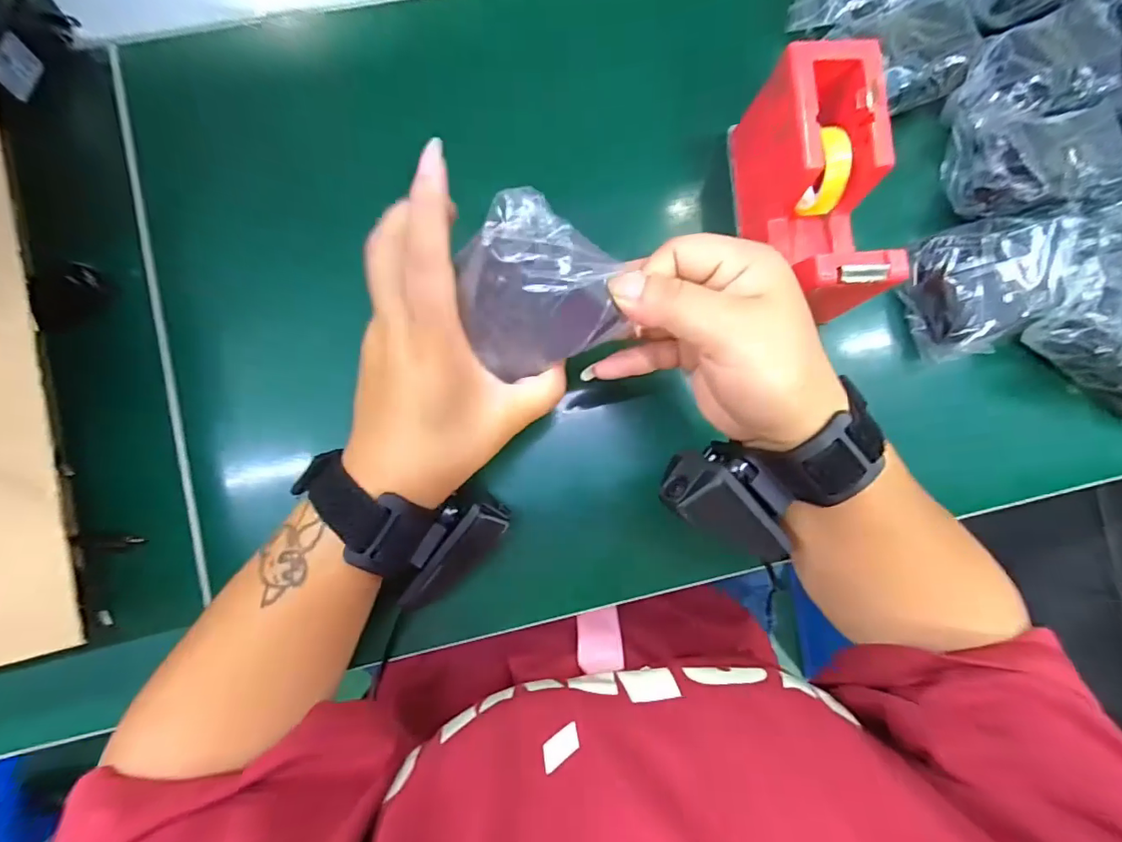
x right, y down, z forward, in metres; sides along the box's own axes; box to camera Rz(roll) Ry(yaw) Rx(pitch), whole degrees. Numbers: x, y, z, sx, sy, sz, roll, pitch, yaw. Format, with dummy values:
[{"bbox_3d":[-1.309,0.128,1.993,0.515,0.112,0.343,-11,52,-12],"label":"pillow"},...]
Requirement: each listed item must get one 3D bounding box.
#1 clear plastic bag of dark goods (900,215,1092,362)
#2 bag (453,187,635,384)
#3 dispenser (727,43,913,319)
[{"bbox_3d":[0.278,-0.094,0.309,0.124,0.034,0.070,-25,86,-6],"label":"clear plastic bag of dark goods"},{"bbox_3d":[-0.014,-0.057,0.216,0.071,0.064,0.035,-42,46,30],"label":"bag"},{"bbox_3d":[0.138,-0.123,0.266,0.057,0.049,0.133,-11,84,-4],"label":"dispenser"}]

